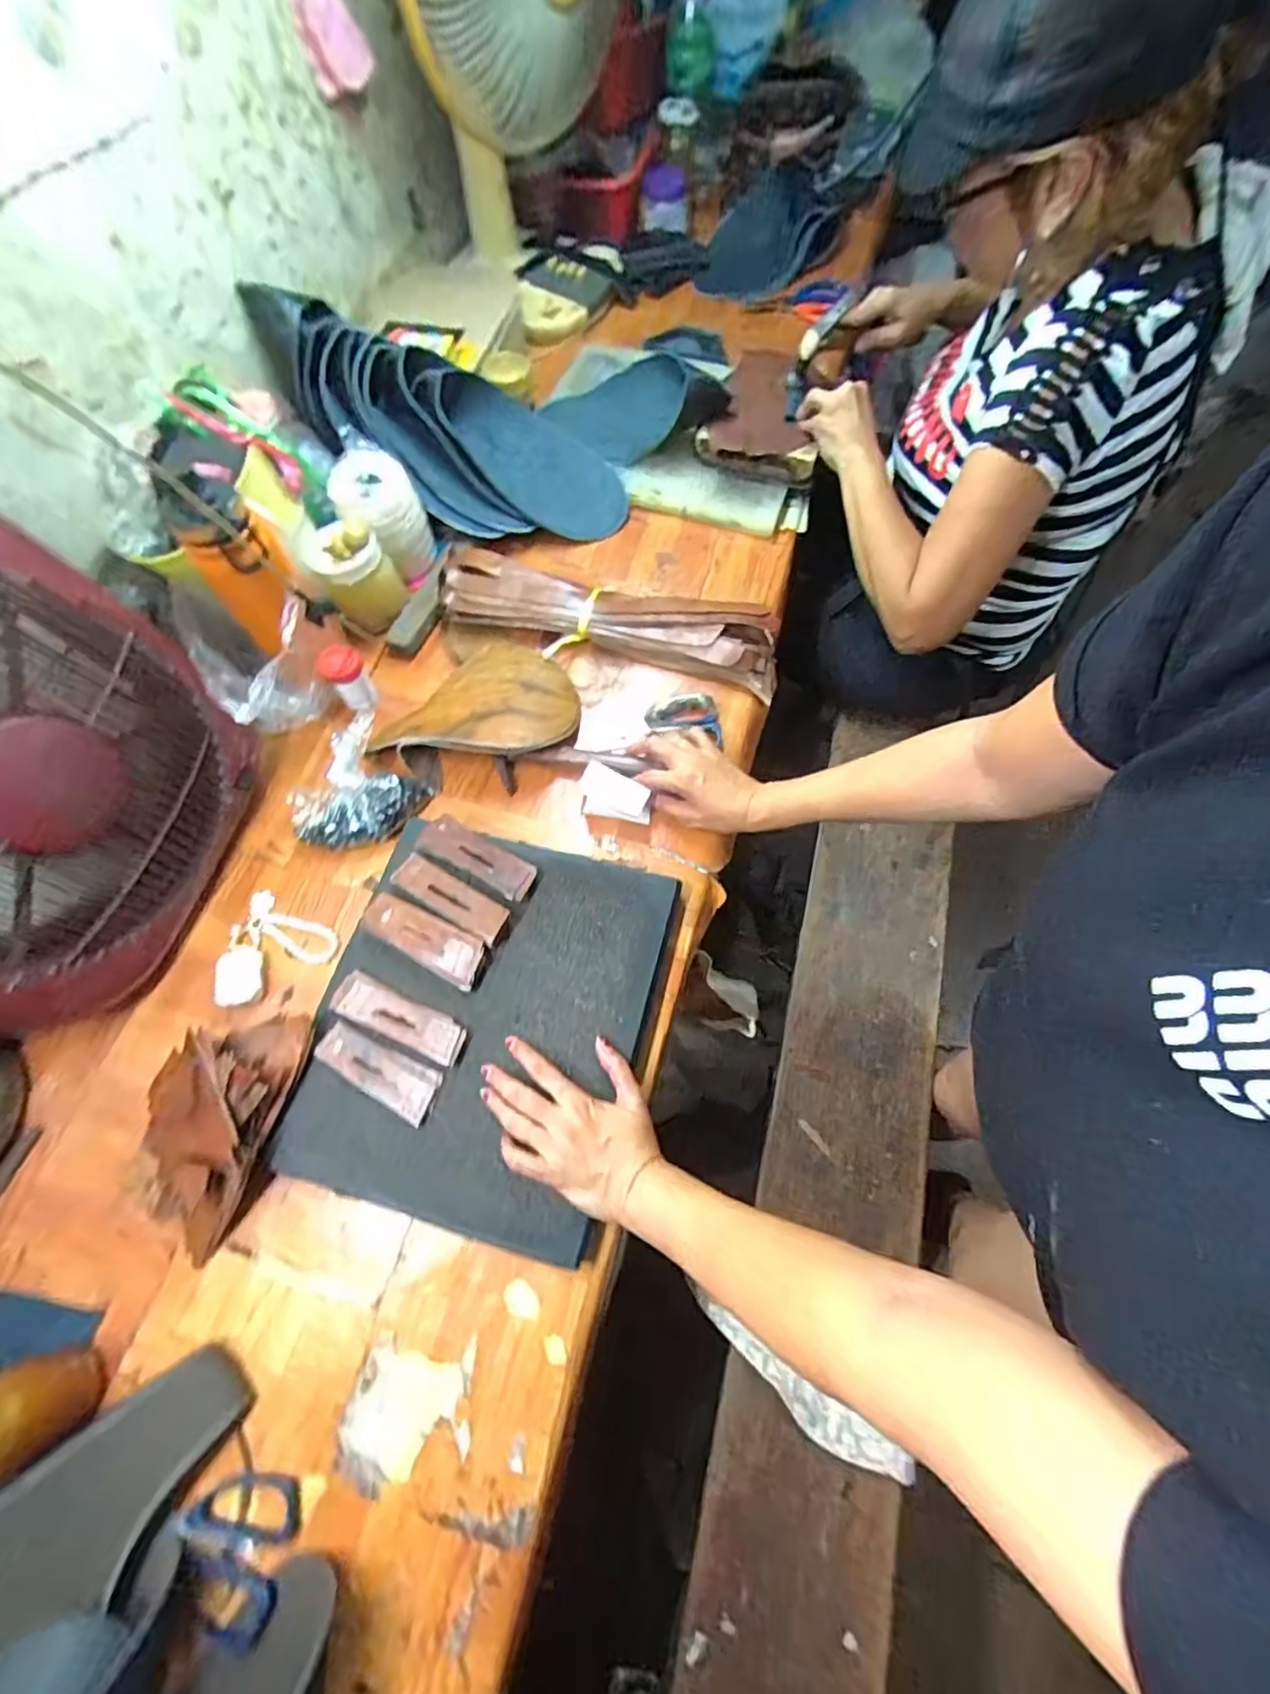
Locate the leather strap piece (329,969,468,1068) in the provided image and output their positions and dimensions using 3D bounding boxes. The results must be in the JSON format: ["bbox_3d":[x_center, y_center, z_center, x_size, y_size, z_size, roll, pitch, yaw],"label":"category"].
[{"bbox_3d":[-0.207,0.151,0.551,0.126,0.012,0.038,22,69,12],"label":"leather strap piece"}]

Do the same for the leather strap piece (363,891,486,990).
[{"bbox_3d":[-0.194,0.081,0.576,0.123,0.023,0.045,27,70,14],"label":"leather strap piece"}]

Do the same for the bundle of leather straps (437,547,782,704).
[{"bbox_3d":[-0.033,-0.270,0.731,0.411,0.044,0.091,16,68,10],"label":"bundle of leather straps"}]

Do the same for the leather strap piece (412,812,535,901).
[{"bbox_3d":[-0.154,0.009,0.610,0.125,0.004,0.041,25,70,13],"label":"leather strap piece"}]

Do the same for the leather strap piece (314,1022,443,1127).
[{"bbox_3d":[-0.223,0.192,0.541,0.112,0.007,0.041,25,70,13],"label":"leather strap piece"}]

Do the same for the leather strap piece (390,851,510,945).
[{"bbox_3d":[-0.175,0.046,0.590,0.122,0.006,0.035,29,71,14],"label":"leather strap piece"}]

